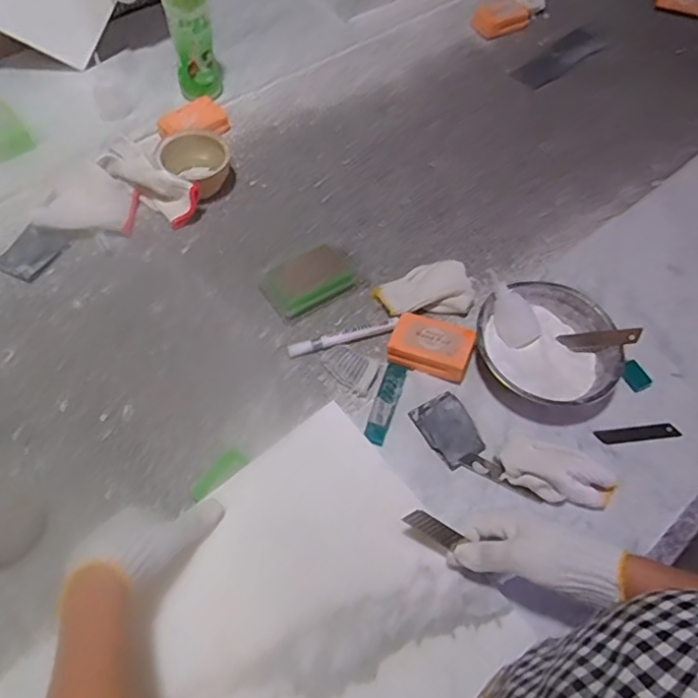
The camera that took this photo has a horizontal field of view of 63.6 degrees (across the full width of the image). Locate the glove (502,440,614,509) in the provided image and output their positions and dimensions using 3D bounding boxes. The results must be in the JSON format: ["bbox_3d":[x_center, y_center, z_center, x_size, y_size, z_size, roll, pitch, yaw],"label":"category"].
[{"bbox_3d":[0.220,0.133,0.590,0.116,0.031,0.047,19,62,6],"label":"glove"}]

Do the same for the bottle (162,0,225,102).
[{"bbox_3d":[-0.230,-0.462,0.824,0.063,0.203,0.061,2,61,-3],"label":"bottle"}]

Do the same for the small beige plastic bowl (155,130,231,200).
[{"bbox_3d":[-0.218,-0.264,0.797,0.093,0.056,0.097,1,60,-2],"label":"small beige plastic bowl"}]

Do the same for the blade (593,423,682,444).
[{"bbox_3d":[0.333,0.097,0.649,0.101,0.004,0.017,-4,61,-10],"label":"blade"}]

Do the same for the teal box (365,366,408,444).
[{"bbox_3d":[0.042,0.060,0.638,0.023,0.011,0.104,19,62,6],"label":"teal box"}]

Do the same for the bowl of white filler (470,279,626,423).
[{"bbox_3d":[0.230,0.004,0.675,0.163,0.062,0.168,2,61,-3],"label":"bowl of white filler"}]

